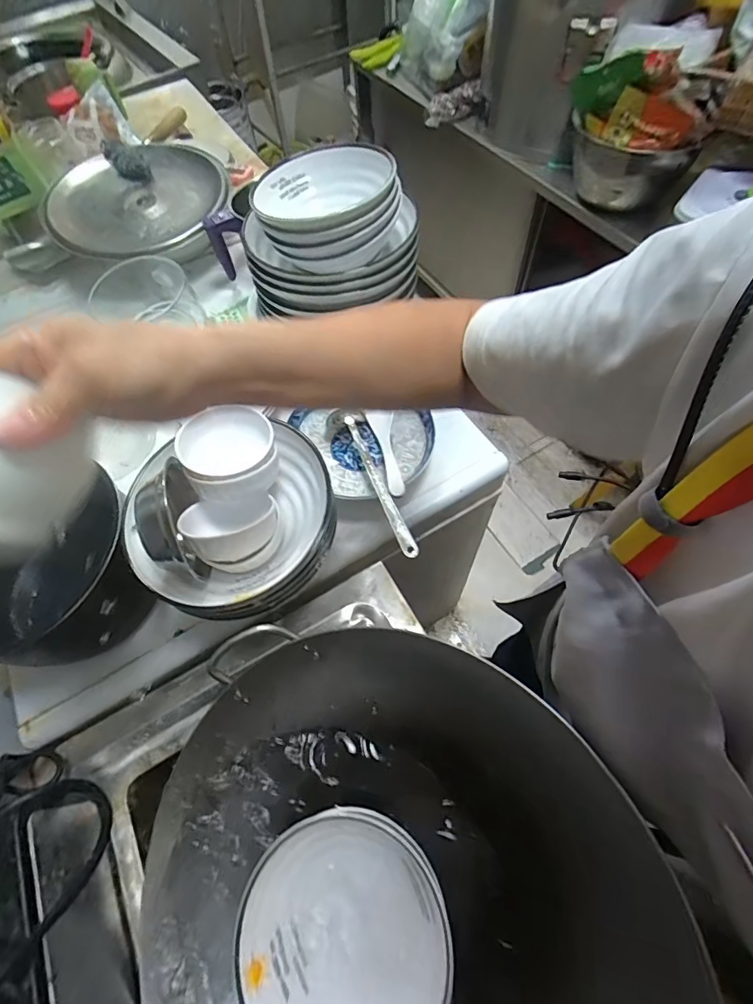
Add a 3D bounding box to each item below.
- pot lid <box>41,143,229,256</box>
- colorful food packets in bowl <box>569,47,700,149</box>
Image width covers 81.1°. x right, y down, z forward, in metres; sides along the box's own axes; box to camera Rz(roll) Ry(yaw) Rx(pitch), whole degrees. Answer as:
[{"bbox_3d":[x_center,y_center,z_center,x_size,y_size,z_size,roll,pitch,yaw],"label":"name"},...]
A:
[{"bbox_3d":[-0.453,-0.585,0.853,0.327,0.068,0.303,-2,62,3],"label":"pot lid"},{"bbox_3d":[0.462,-0.718,0.797,0.217,0.122,0.120,14,64,11],"label":"colorful food packets in bowl"}]

